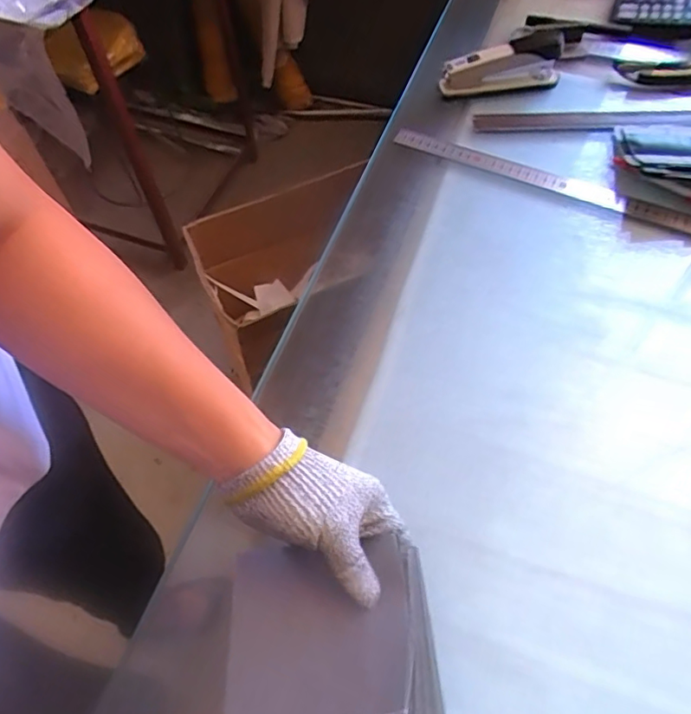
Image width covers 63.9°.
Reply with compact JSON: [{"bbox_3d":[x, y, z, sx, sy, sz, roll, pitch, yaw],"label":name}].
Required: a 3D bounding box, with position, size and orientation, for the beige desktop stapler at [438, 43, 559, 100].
[{"bbox_3d":[0.204,-0.373,0.720,0.165,0.052,0.029,-11,58,-6],"label":"beige desktop stapler"}]

